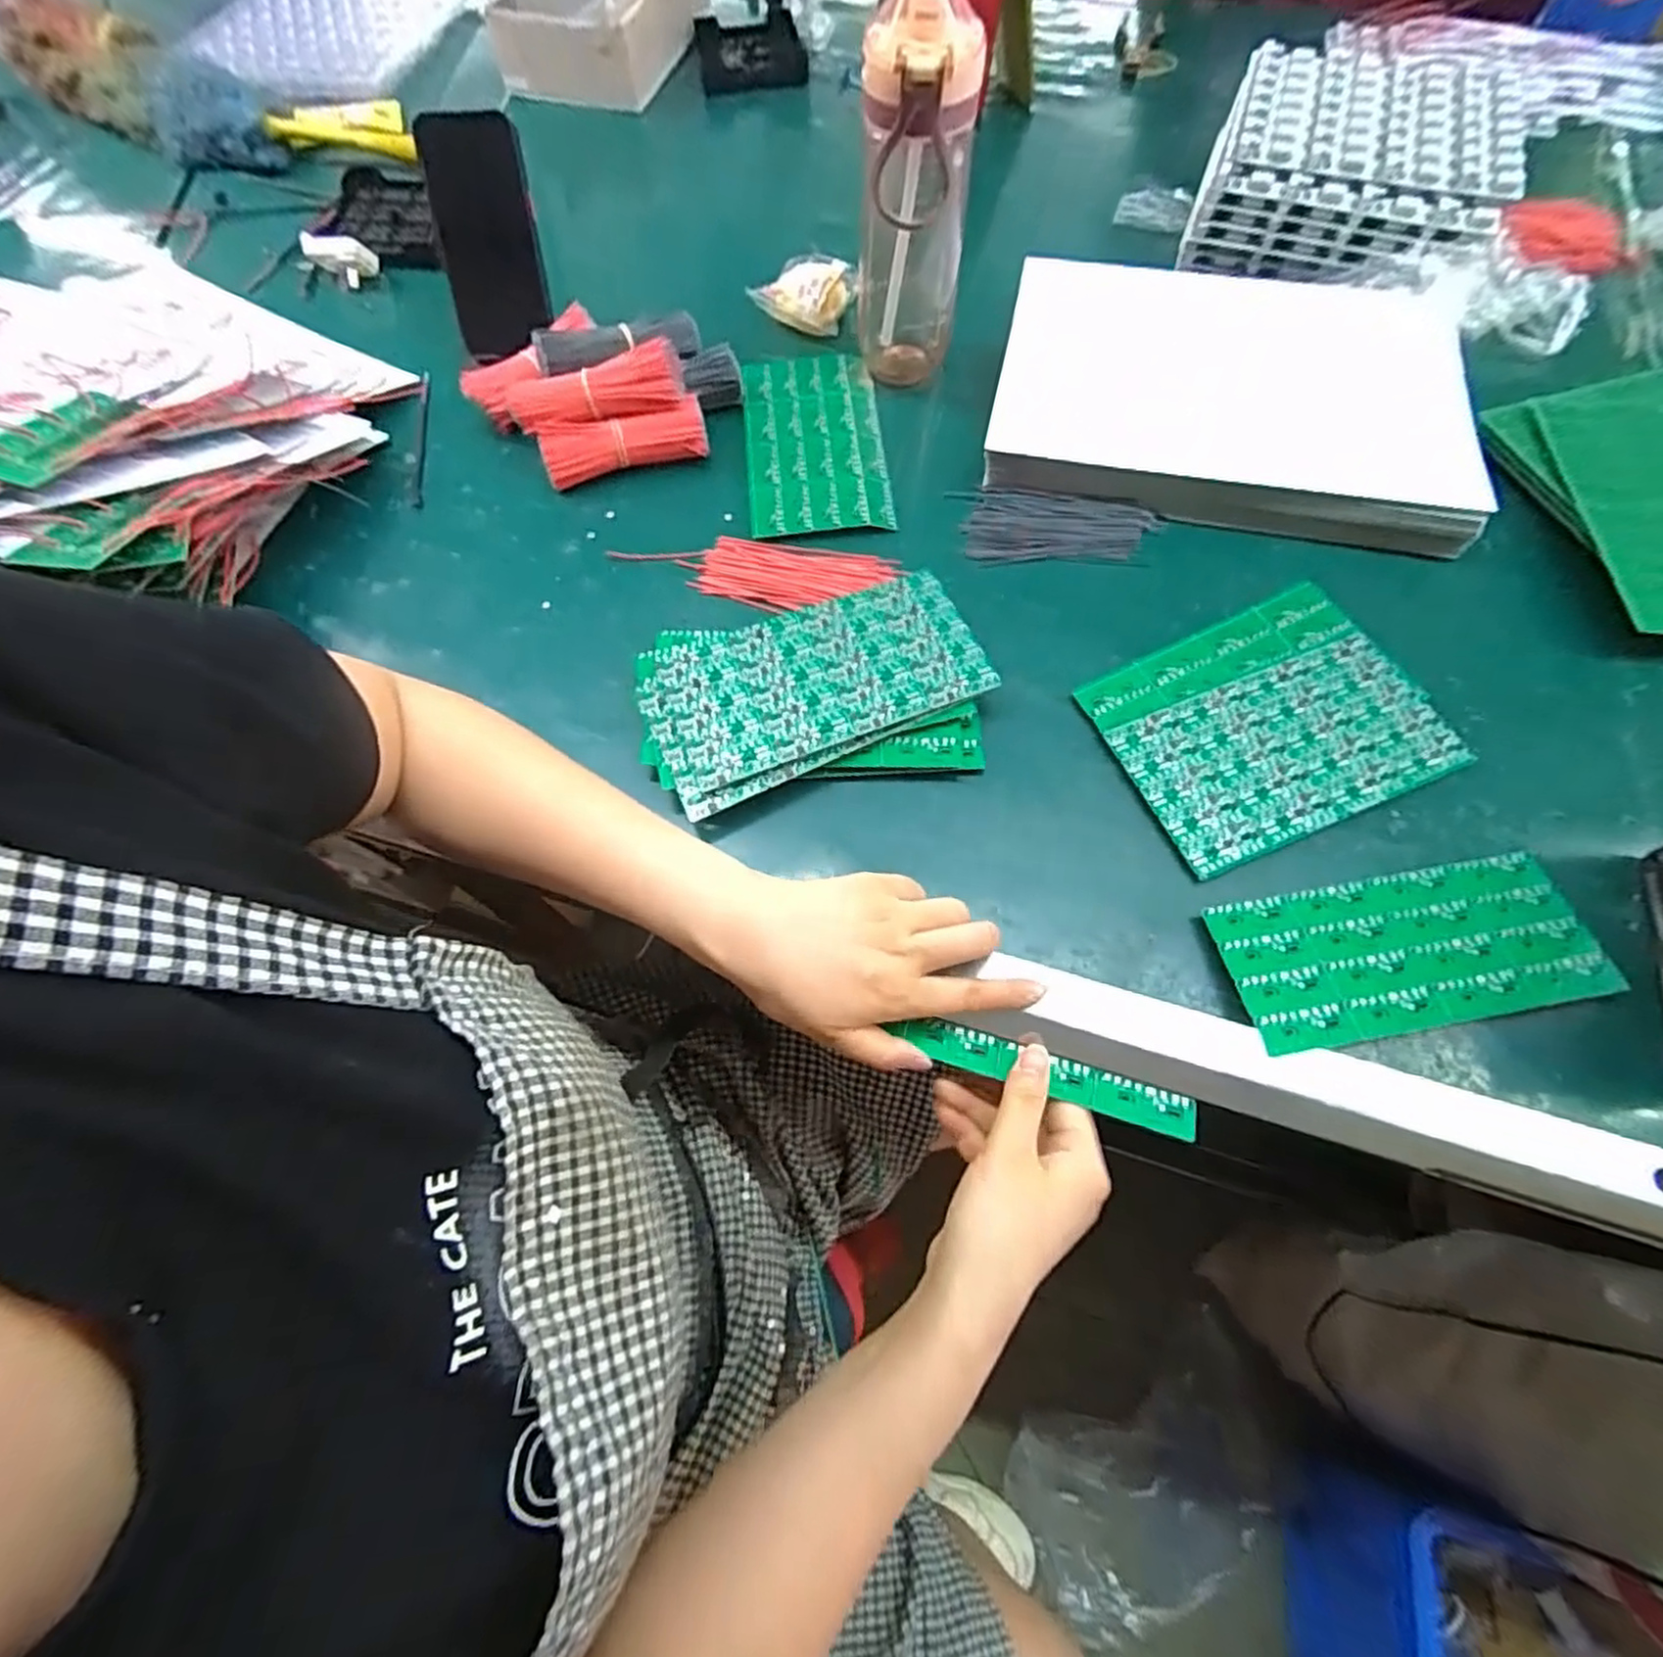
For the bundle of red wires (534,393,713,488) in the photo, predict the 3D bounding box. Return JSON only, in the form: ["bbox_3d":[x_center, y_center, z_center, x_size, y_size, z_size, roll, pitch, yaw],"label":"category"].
[{"bbox_3d":[-0.155,-0.290,0.556,0.120,0.038,0.026,-19,67,-5],"label":"bundle of red wires"}]

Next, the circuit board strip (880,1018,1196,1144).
[{"bbox_3d":[0.107,0.122,0.365,0.141,0.007,0.021,15,68,8],"label":"circuit board strip"}]

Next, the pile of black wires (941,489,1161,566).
[{"bbox_3d":[0.158,-0.210,0.523,0.136,0.012,0.062,12,67,7],"label":"pile of black wires"}]

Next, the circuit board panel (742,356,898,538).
[{"bbox_3d":[-0.013,-0.296,0.566,0.104,0.012,0.183,-5,67,0],"label":"circuit board panel"}]

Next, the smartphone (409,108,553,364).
[{"bbox_3d":[-0.268,-0.455,0.579,0.078,0.154,0.007,4,52,-2],"label":"smartphone"}]

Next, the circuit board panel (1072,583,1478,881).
[{"bbox_3d":[0.264,-0.065,0.448,0.189,0.004,0.142,-24,67,-7],"label":"circuit board panel"}]

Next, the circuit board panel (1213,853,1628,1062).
[{"bbox_3d":[0.300,0.062,0.384,0.186,0.010,0.078,-9,66,-2],"label":"circuit board panel"}]

